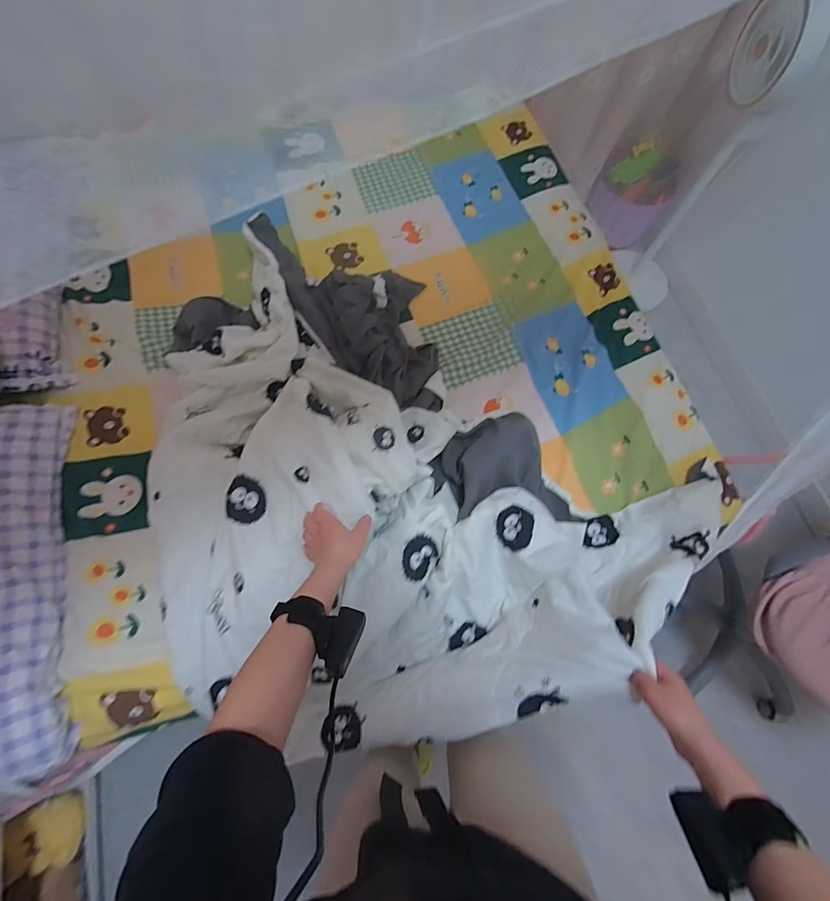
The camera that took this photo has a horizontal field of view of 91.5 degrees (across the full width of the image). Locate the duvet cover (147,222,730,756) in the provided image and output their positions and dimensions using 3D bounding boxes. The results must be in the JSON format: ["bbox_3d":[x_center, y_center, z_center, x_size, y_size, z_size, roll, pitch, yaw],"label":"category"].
[{"bbox_3d":[-0.098,0.054,0.796,1.117,0.266,0.874,42,75,11],"label":"duvet cover"}]

